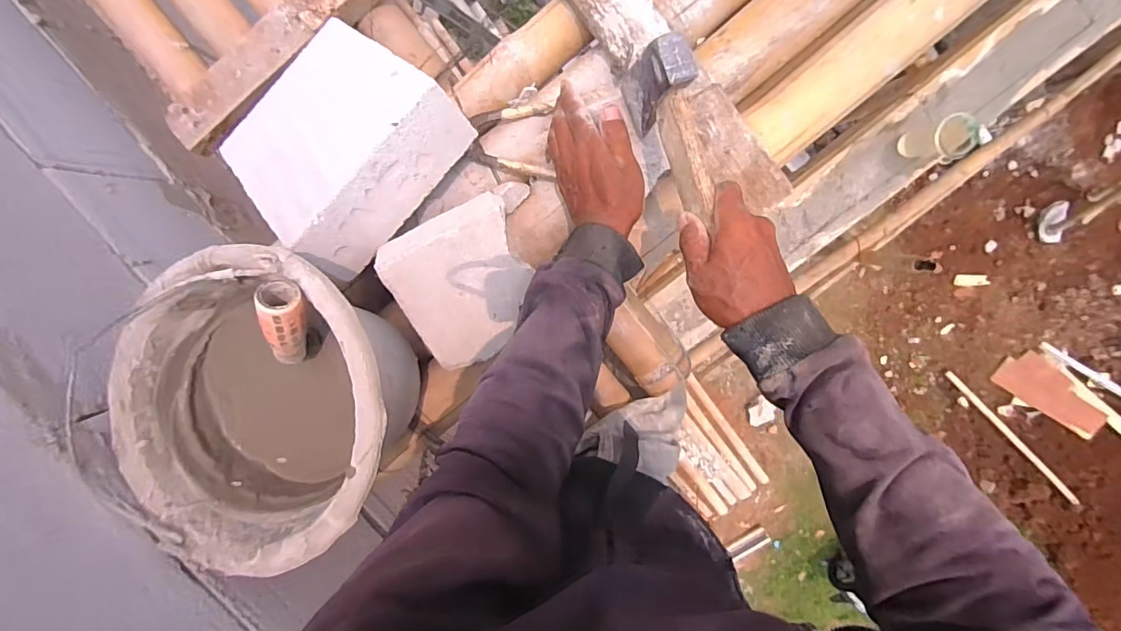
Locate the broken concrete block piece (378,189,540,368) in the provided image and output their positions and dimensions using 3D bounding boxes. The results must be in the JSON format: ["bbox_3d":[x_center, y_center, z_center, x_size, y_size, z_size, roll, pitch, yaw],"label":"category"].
[{"bbox_3d":[-0.091,-0.032,0.477,0.121,0.059,0.134,-27,120,-2],"label":"broken concrete block piece"}]

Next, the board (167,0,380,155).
[{"bbox_3d":[-0.326,-0.305,0.555,0.312,0.025,0.062,-38,96,6],"label":"board"}]

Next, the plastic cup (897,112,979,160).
[{"bbox_3d":[0.887,-0.407,1.137,0.095,0.150,0.092,0,98,1],"label":"plastic cup"}]

